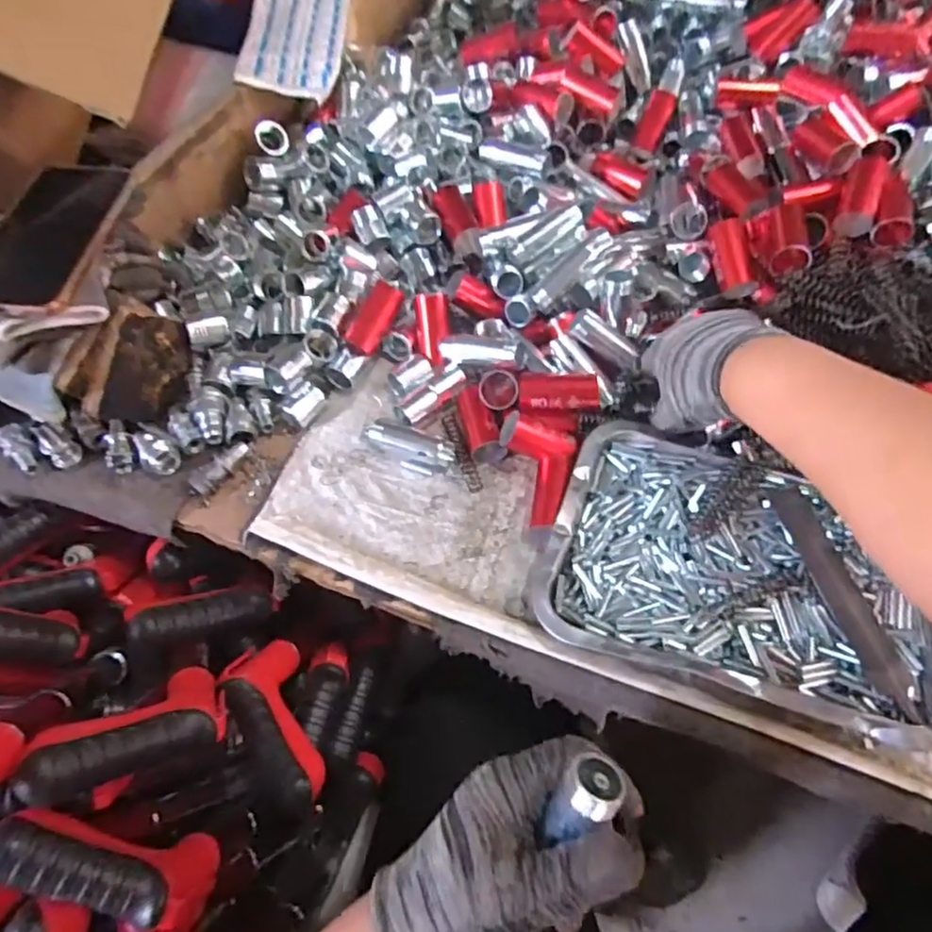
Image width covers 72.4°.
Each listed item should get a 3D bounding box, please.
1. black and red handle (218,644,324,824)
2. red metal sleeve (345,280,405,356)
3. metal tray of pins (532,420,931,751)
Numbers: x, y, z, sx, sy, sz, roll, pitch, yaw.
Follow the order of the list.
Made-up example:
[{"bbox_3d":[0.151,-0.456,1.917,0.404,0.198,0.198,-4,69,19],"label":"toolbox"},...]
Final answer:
[{"bbox_3d":[-0.144,0.188,0.471,0.053,0.050,0.137,-24,47,-11],"label":"black and red handle"},{"bbox_3d":[-0.080,-0.130,0.557,0.023,0.021,0.065,26,81,17],"label":"red metal sleeve"},{"bbox_3d":[0.186,0.070,0.443,0.251,0.033,0.174,16,61,12],"label":"metal tray of pins"}]

